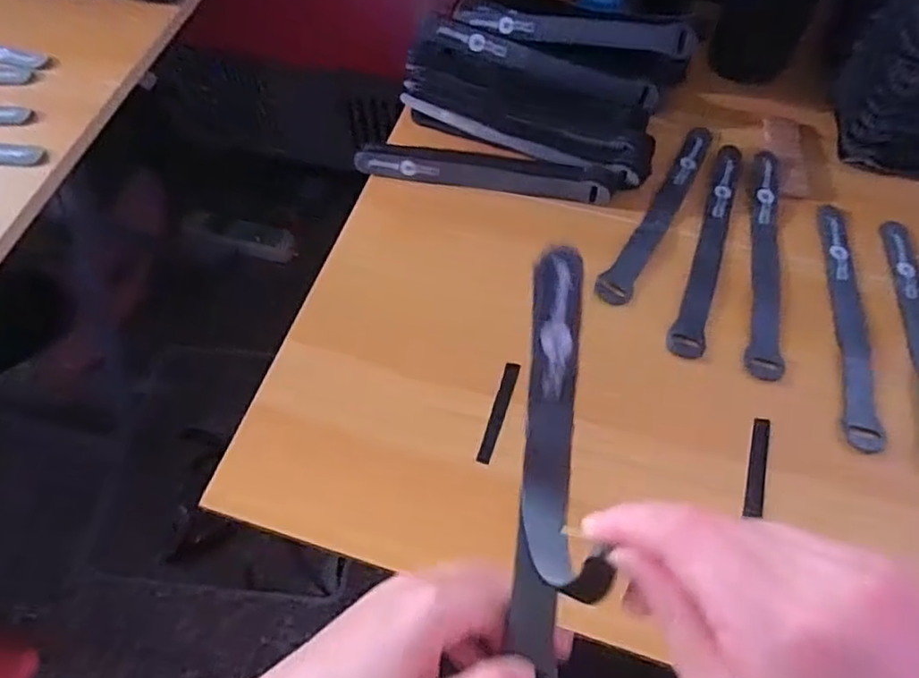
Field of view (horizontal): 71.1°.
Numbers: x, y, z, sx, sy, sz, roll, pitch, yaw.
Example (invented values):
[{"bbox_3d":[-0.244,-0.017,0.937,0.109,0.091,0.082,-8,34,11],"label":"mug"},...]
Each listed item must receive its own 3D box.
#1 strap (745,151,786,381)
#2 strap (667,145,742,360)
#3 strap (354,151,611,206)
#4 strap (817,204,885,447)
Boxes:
[{"bbox_3d":[0.226,-0.063,0.473,0.022,0.008,0.209,12,61,8],"label":"strap"},{"bbox_3d":[0.188,-0.073,0.482,0.022,0.004,0.208,17,59,11],"label":"strap"},{"bbox_3d":[0.017,-0.128,0.502,0.195,0.010,0.020,11,61,8],"label":"strap"},{"bbox_3d":[0.270,-0.017,0.445,0.022,0.004,0.200,8,58,9],"label":"strap"}]

